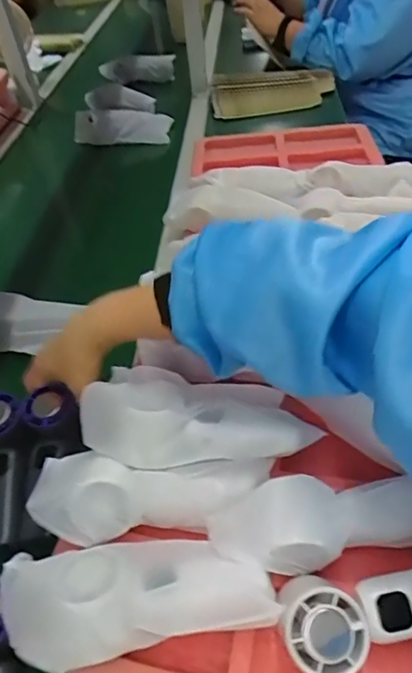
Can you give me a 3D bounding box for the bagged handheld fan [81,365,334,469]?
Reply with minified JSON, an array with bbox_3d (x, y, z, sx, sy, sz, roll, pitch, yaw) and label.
[{"bbox_3d":[-0.009,0.069,0.428,0.194,0.051,0.095,4,44,-6],"label":"bagged handheld fan"}]

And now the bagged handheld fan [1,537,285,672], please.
[{"bbox_3d":[-0.049,0.190,0.361,0.186,0.064,0.075,-10,44,-3],"label":"bagged handheld fan"}]

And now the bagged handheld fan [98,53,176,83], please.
[{"bbox_3d":[-0.176,-0.691,1.248,0.190,0.057,0.049,-3,44,5],"label":"bagged handheld fan"}]

